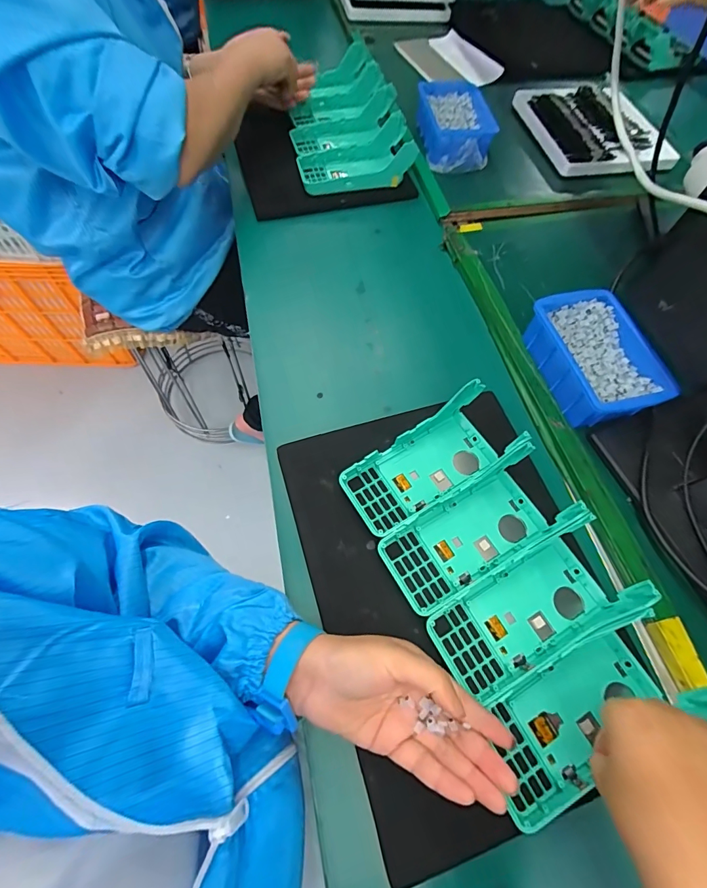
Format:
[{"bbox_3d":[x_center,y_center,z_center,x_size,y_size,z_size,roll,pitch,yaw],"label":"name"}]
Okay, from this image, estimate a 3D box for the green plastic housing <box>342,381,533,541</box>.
[{"bbox_3d":[0.073,0.017,0.386,0.162,0.045,0.082,-28,67,-12],"label":"green plastic housing"}]

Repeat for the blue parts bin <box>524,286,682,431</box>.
[{"bbox_3d":[0.265,-0.093,0.444,0.106,0.051,0.151,-12,65,-4],"label":"blue parts bin"}]

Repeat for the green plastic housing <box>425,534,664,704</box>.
[{"bbox_3d":[0.146,0.137,0.328,0.170,0.043,0.079,-26,67,-11],"label":"green plastic housing"}]

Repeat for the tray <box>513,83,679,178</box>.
[{"bbox_3d":[0.405,-0.540,0.687,0.210,0.027,0.252,-5,65,-8],"label":"tray"}]

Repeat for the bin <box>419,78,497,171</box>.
[{"bbox_3d":[0.166,-0.513,0.651,0.113,0.053,0.168,-2,65,-7],"label":"bin"}]

